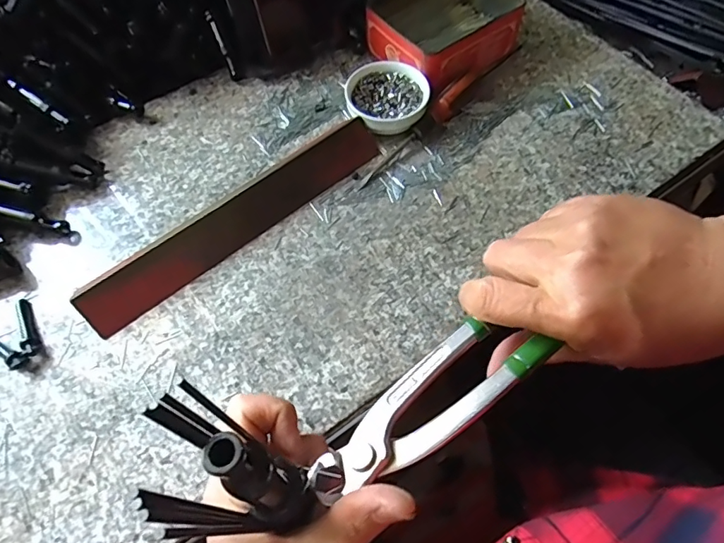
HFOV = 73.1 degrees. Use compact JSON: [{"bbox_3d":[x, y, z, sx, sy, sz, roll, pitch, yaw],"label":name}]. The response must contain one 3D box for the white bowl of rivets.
[{"bbox_3d":[0.022,-0.151,0.431,0.069,0.027,0.067,-1,61,2],"label":"white bowl of rivets"}]

